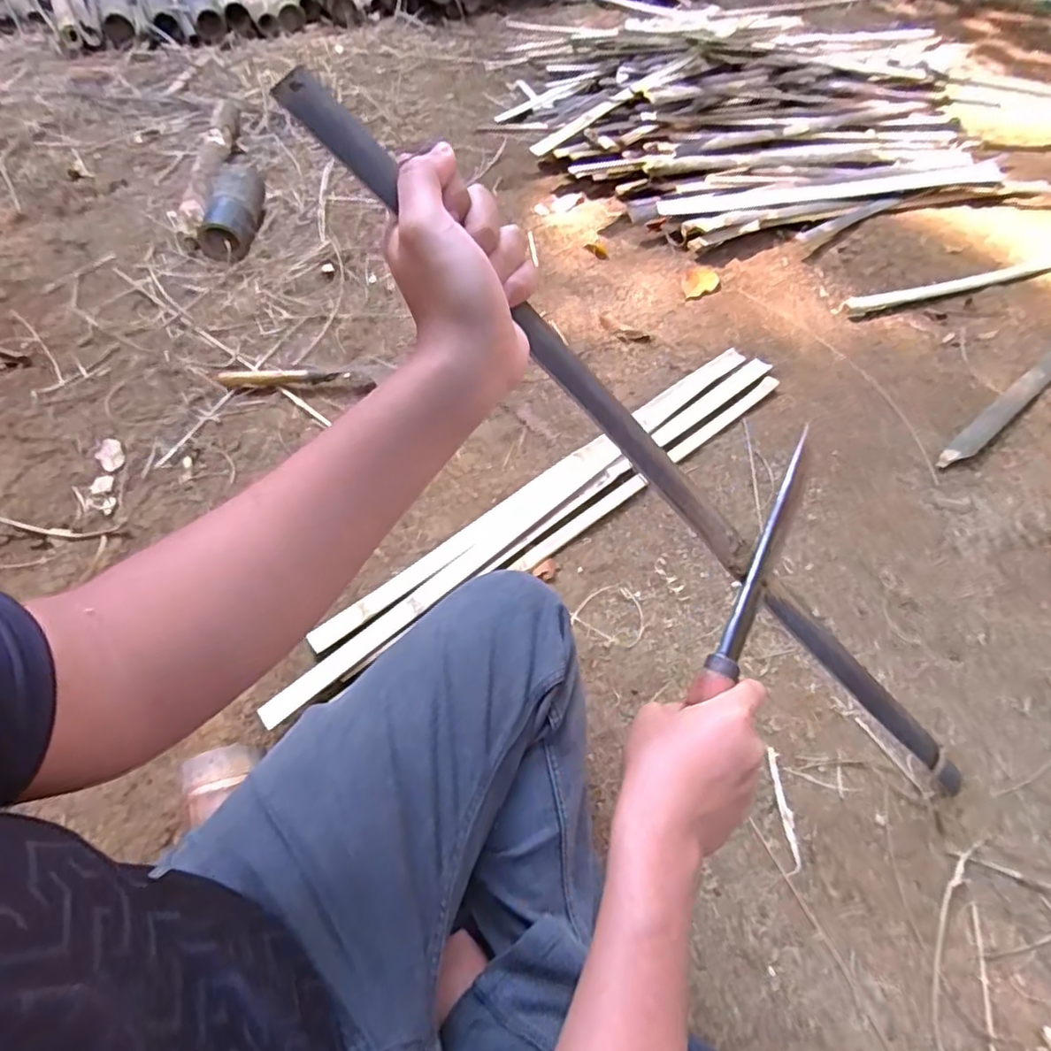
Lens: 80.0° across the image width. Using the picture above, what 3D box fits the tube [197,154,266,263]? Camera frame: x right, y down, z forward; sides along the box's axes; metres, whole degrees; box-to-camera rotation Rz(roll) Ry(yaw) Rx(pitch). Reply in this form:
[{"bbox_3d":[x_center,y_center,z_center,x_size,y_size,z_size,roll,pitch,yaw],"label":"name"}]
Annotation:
[{"bbox_3d":[-0.644,-0.700,1.383,0.104,0.084,0.287,-1,55,1],"label":"tube"}]

